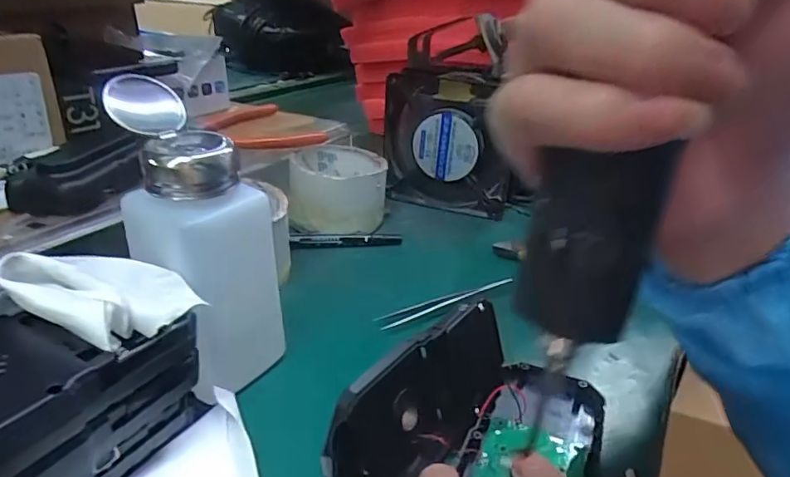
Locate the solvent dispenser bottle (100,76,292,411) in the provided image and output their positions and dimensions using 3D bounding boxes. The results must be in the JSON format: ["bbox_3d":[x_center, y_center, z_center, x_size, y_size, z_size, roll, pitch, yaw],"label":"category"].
[{"bbox_3d":[-0.087,0.010,0.243,0.046,0.123,0.058,25,35,37],"label":"solvent dispenser bottle"}]

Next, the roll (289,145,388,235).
[{"bbox_3d":[-0.049,-0.040,0.443,0.079,0.061,0.079,-1,28,-6],"label":"roll"}]

